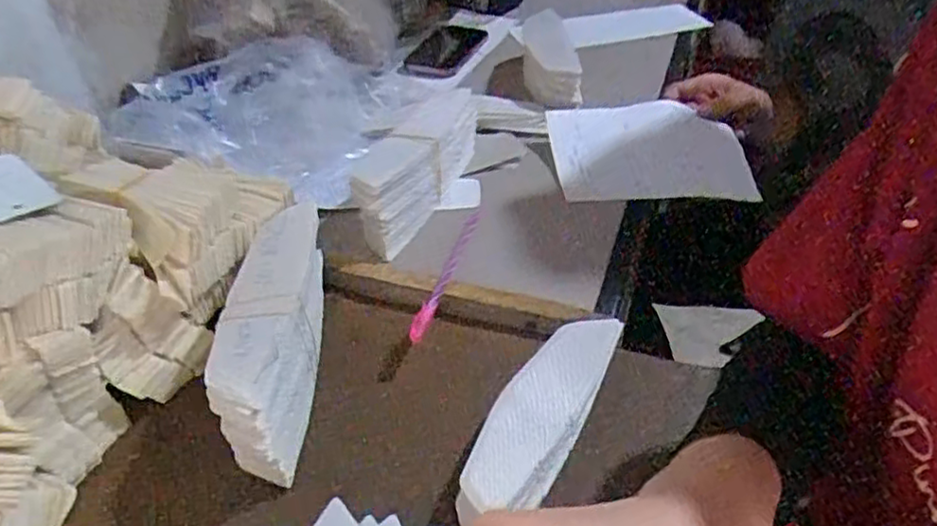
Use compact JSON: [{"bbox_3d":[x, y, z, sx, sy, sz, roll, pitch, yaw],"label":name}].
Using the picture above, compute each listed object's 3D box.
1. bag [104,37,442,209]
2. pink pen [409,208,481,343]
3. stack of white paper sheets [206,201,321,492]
[{"bbox_3d":[-0.204,-0.159,0.762,0.342,0.107,0.191,-14,41,-14],"label":"bag"},{"bbox_3d":[-0.014,0.001,0.594,0.016,0.015,0.182,9,42,15],"label":"pink pen"},{"bbox_3d":[-0.141,0.049,0.504,0.061,0.093,0.213,-3,51,0],"label":"stack of white paper sheets"}]

